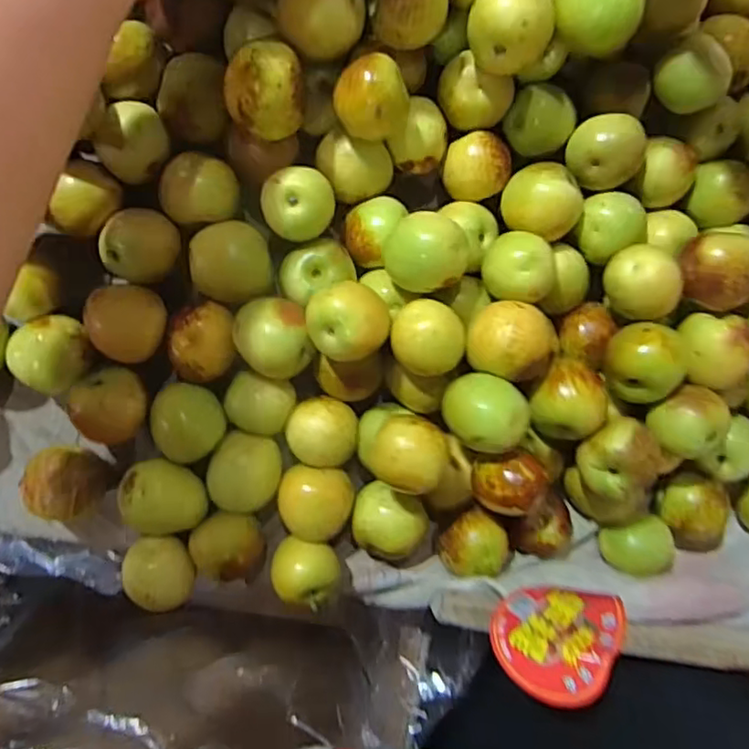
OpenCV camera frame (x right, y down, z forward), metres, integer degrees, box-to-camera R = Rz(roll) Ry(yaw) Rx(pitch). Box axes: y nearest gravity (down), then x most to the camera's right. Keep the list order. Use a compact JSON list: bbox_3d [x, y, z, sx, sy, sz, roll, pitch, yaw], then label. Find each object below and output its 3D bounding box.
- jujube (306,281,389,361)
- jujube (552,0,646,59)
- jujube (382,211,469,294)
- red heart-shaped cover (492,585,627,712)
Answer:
[{"bbox_3d":[-0.014,-0.028,0.317,0.041,0.038,0.039,-1,97,-7],"label":"jujube"},{"bbox_3d":[0.107,-0.180,0.308,0.042,0.044,0.037,39,90,-10],"label":"jujube"},{"bbox_3d":[0.025,-0.063,0.321,0.040,0.036,0.039,-1,97,-7],"label":"jujube"},{"bbox_3d":[0.102,0.147,0.333,0.073,0.017,0.056,9,95,-8],"label":"red heart-shaped cover"}]

